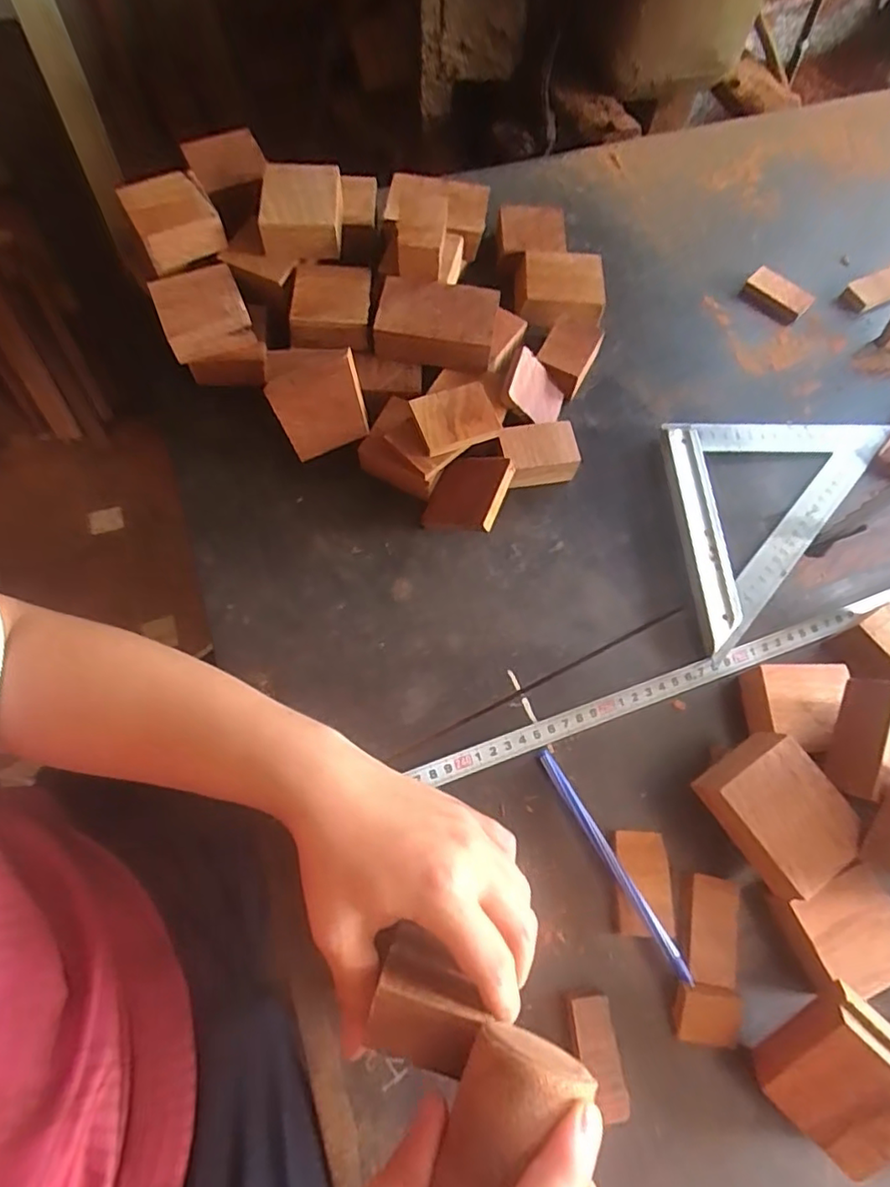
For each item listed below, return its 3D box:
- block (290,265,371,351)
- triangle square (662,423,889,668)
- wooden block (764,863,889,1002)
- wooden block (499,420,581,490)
[{"bbox_3d":[-0.083,-0.215,0.446,0.056,0.033,0.063,4,68,-1],"label":"block"},{"bbox_3d":[0.220,-0.078,0.445,0.146,0.016,0.240,42,73,13],"label":"triangle square"},{"bbox_3d":[0.219,0.187,0.333,0.061,0.029,0.053,-19,71,-10],"label":"wooden block"},{"bbox_3d":[0.067,-0.102,0.440,0.055,0.035,0.037,-11,69,-7],"label":"wooden block"}]

